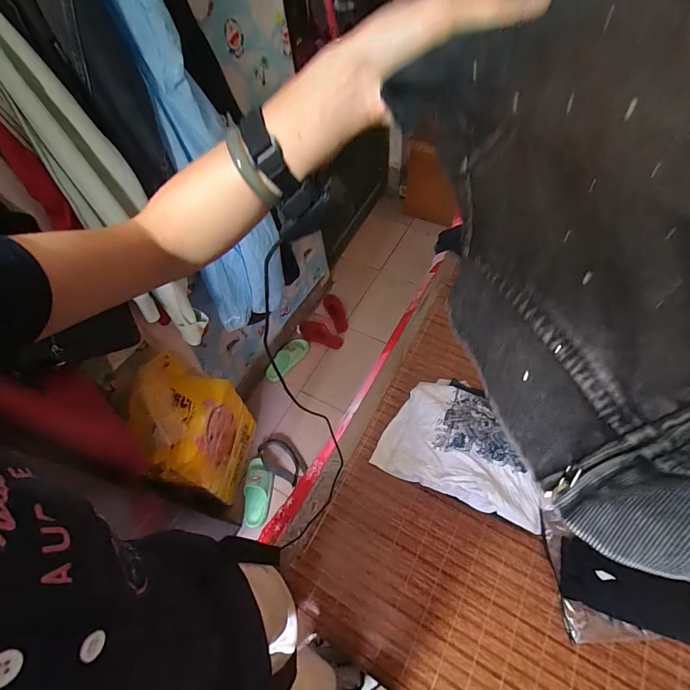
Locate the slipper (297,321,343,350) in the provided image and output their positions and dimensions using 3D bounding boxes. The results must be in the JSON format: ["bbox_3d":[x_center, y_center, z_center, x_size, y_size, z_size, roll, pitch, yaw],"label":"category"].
[{"bbox_3d":[-0.113,-0.049,1.709,0.234,0.043,0.097,23,64,17],"label":"slipper"}]

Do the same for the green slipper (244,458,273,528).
[{"bbox_3d":[-0.320,0.538,1.341,0.100,0.065,0.237,-6,59,1],"label":"green slipper"}]

